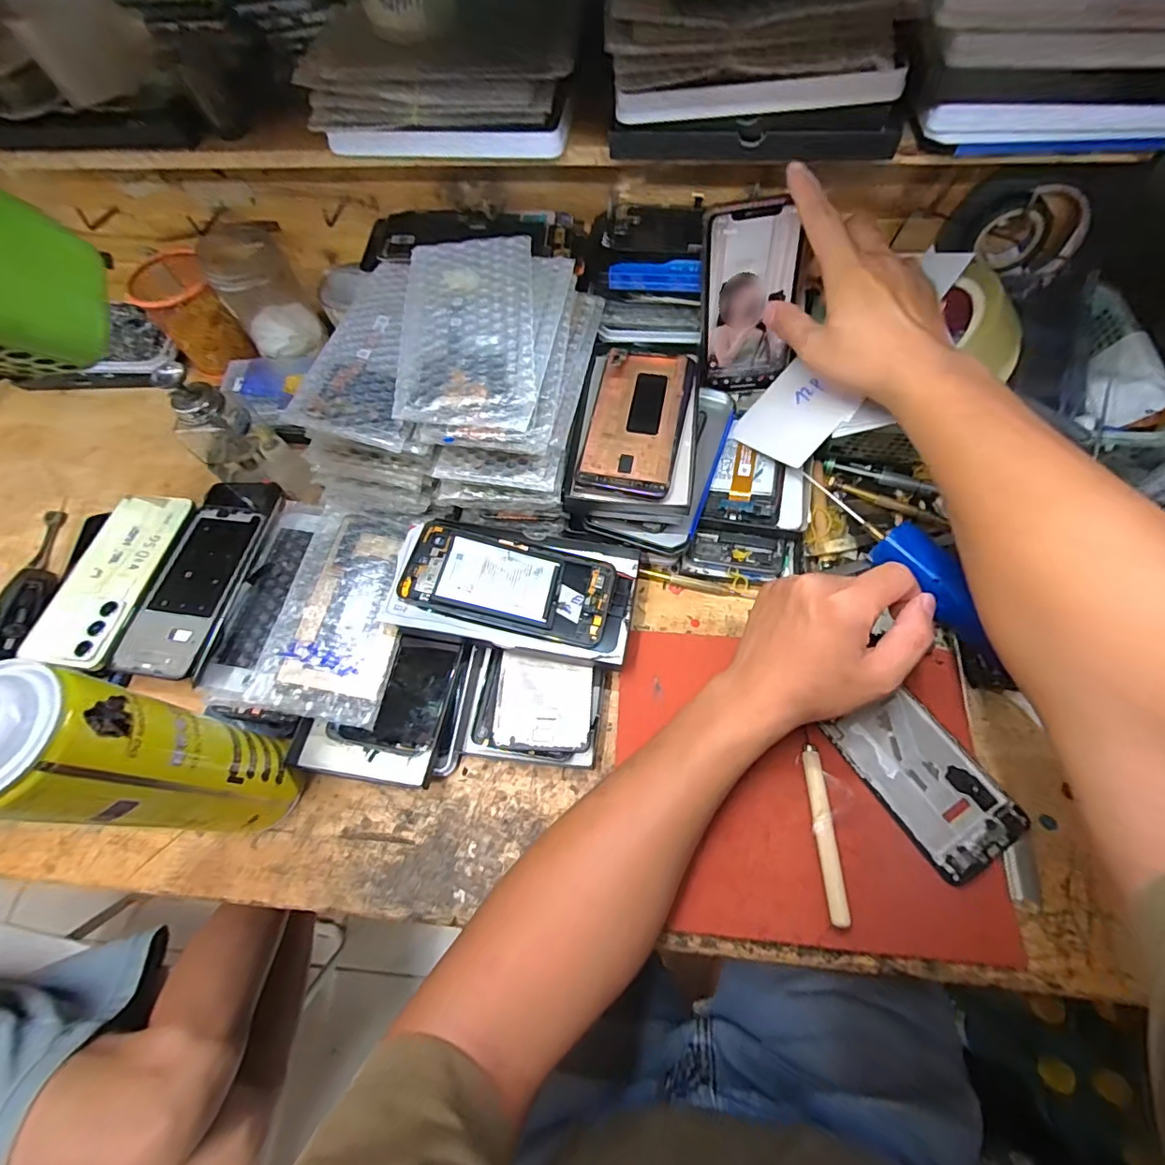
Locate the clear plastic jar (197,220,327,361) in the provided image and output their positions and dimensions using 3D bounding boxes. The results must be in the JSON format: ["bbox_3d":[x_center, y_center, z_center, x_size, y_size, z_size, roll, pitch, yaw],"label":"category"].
[{"bbox_3d":[-0.334,-0.299,0.553,0.082,0.109,0.069,-32,66,-12],"label":"clear plastic jar"}]

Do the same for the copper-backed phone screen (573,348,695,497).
[{"bbox_3d":[0.046,-0.136,0.438,0.075,0.012,0.149,10,65,8],"label":"copper-backed phone screen"}]

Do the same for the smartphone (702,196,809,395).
[{"bbox_3d":[0.138,-0.228,0.434,0.074,0.145,0.004,-1,48,10],"label":"smartphone"}]

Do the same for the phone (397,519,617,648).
[{"bbox_3d":[-0.058,-0.002,0.425,0.163,0.008,0.075,15,64,-2],"label":"phone"}]

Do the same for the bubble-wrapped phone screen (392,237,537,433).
[{"bbox_3d":[-0.082,-0.185,0.381,0.094,0.019,0.177,-4,64,1],"label":"bubble-wrapped phone screen"}]

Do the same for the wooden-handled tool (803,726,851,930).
[{"bbox_3d":[0.163,0.164,0.357,0.013,0.007,0.116,-2,64,2],"label":"wooden-handled tool"}]

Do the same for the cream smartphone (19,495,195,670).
[{"bbox_3d":[-0.414,-0.008,0.460,0.079,0.014,0.167,8,65,7],"label":"cream smartphone"}]

